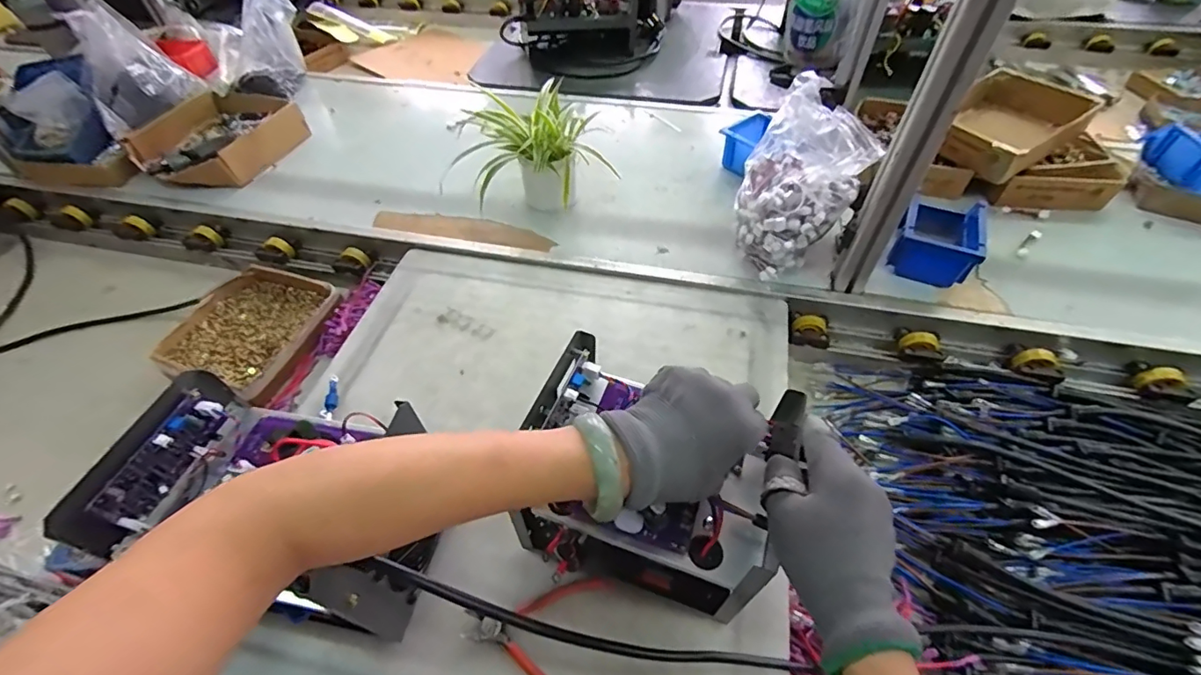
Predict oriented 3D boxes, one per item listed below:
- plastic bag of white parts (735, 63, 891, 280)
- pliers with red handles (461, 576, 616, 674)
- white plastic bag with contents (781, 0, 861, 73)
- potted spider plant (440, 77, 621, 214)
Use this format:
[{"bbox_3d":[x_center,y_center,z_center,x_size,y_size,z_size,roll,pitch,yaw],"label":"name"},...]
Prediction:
[{"bbox_3d":[0.279,-0.209,0.724,0.159,0.207,0.173,17,54,15],"label":"plastic bag of white parts"},{"bbox_3d":[-0.059,0.281,0.470,0.136,0.010,0.110,1,51,3],"label":"pliers with red handles"},{"bbox_3d":[0.206,-0.297,0.471,0.058,0.072,0.060,17,57,14],"label":"white plastic bag with contents"},{"bbox_3d":[-0.124,-0.306,0.857,0.201,0.144,0.216,32,59,26],"label":"potted spider plant"}]

